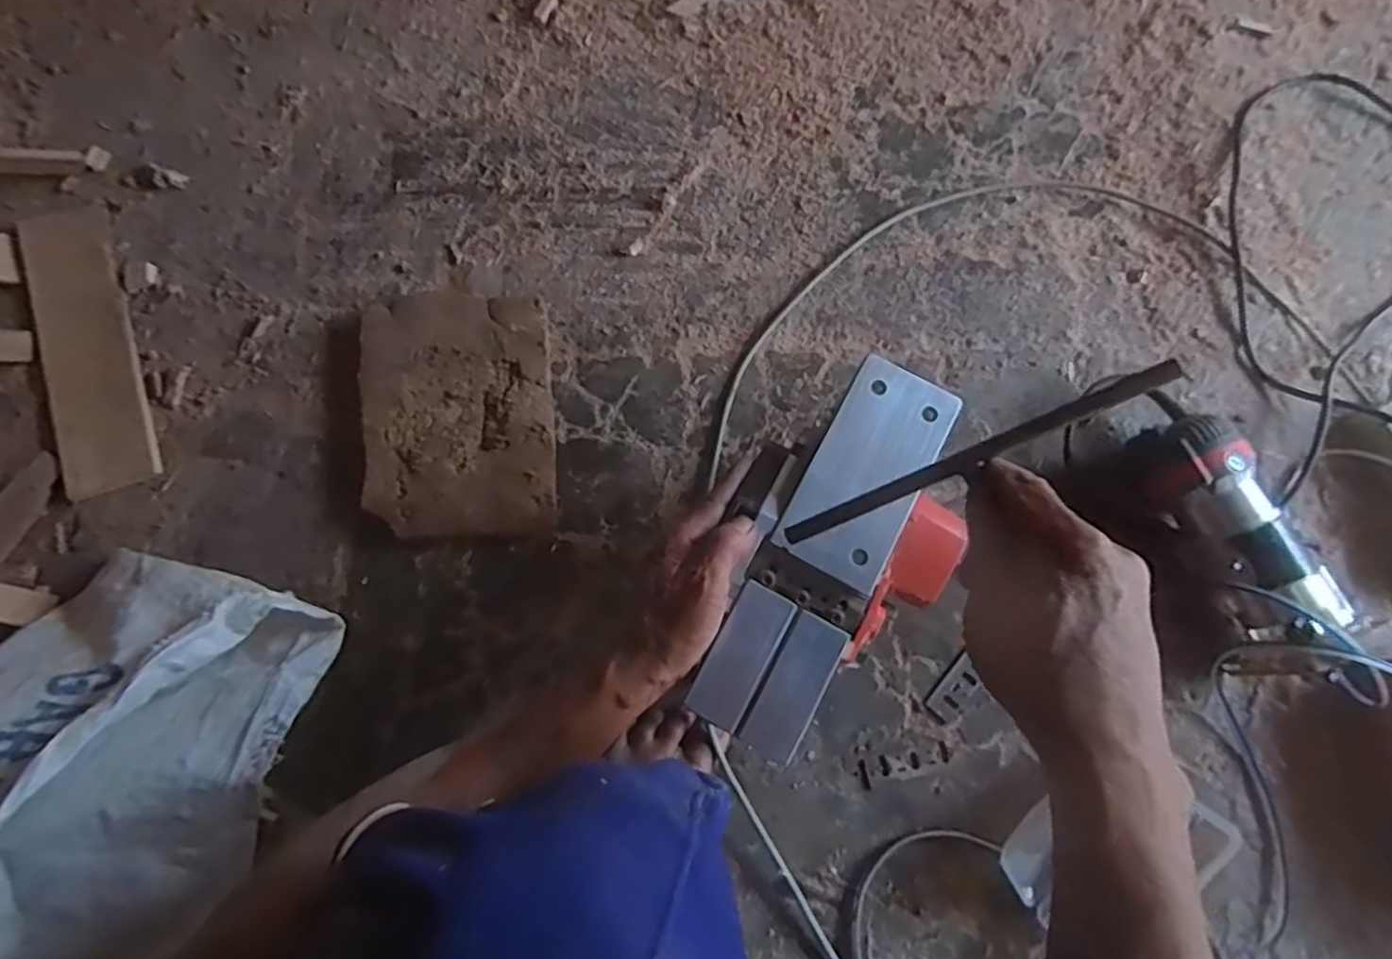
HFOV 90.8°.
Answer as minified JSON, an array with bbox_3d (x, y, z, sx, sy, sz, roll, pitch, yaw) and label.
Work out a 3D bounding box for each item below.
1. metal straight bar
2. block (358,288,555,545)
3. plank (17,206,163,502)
[{"bbox_3d":[0.133,-0.009,0.340,0.191,0.008,0.011,-26,78,20],"label":"metal straight bar"},{"bbox_3d":[-0.215,-0.060,0.631,0.165,0.032,0.230,-8,78,-1],"label":"block"},{"bbox_3d":[-0.572,-0.130,0.645,0.082,0.017,0.292,-20,79,-3],"label":"plank"}]

